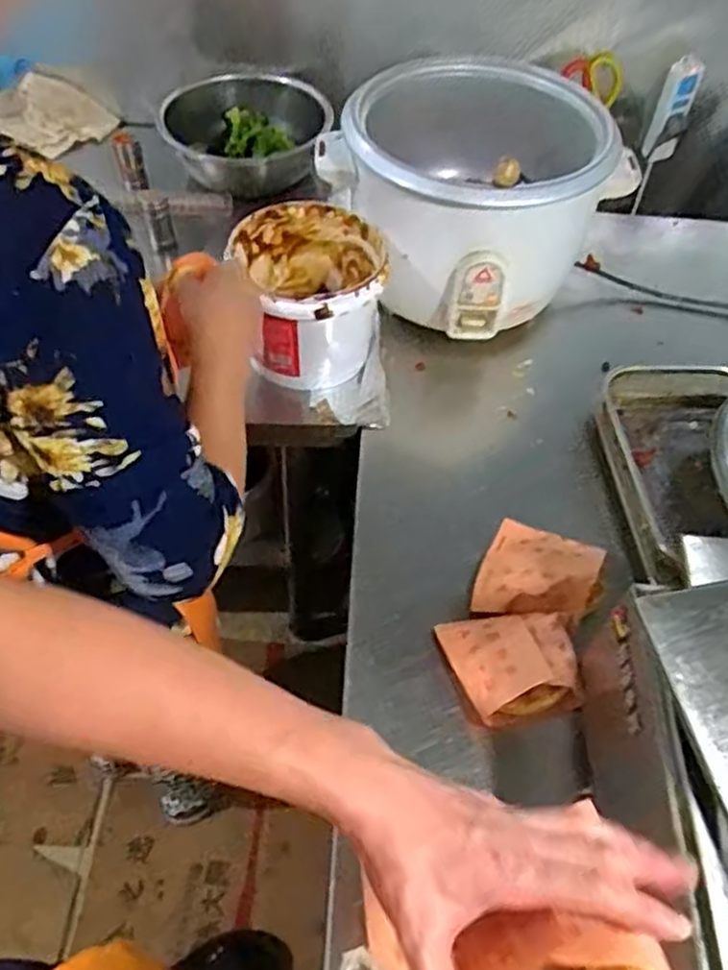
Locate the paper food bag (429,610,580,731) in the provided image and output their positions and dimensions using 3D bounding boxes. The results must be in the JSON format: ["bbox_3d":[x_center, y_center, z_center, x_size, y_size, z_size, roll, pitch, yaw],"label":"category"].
[{"bbox_3d":[0.140,0.164,0.697,0.114,0.061,0.100,-8,55,-9],"label":"paper food bag"}]

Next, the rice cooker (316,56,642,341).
[{"bbox_3d":[0.131,-0.344,0.913,0.319,0.216,0.263,39,61,22],"label":"rice cooker"}]

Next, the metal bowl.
[{"bbox_3d":[-0.188,-0.530,1.127,0.253,0.086,0.253,2,54,-2],"label":"metal bowl"}]

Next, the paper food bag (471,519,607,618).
[{"bbox_3d":[0.176,0.090,0.755,0.111,0.041,0.117,23,56,12],"label":"paper food bag"}]

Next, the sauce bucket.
[{"bbox_3d":[-0.060,-0.219,0.883,0.159,0.149,0.166,2,54,-2],"label":"sauce bucket"}]

